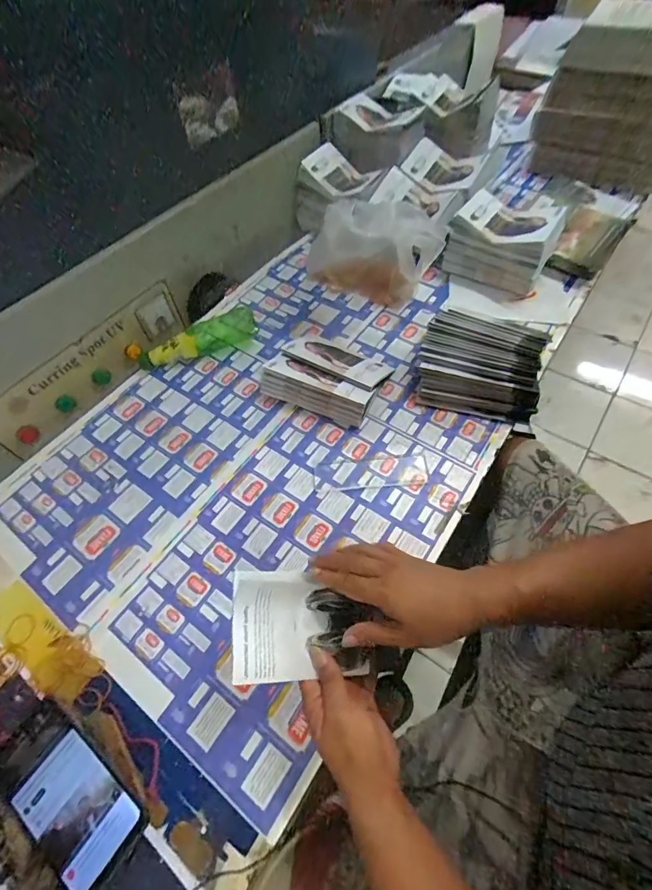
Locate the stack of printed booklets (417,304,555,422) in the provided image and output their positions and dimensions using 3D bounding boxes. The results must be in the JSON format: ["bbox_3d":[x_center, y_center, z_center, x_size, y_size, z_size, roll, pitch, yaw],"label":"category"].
[{"bbox_3d":[0.253,-0.136,0.663,0.190,0.060,0.181,16,59,14],"label":"stack of printed booklets"}]

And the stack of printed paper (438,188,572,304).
[{"bbox_3d":[0.350,-0.409,0.799,0.190,0.111,0.178,24,62,18],"label":"stack of printed paper"}]

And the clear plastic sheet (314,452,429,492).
[{"bbox_3d":[0.065,0.039,0.593,0.162,0.008,0.051,-4,57,1],"label":"clear plastic sheet"}]

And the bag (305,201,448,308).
[{"bbox_3d":[0.075,-0.338,0.721,0.247,0.199,0.107,9,58,10],"label":"bag"}]

